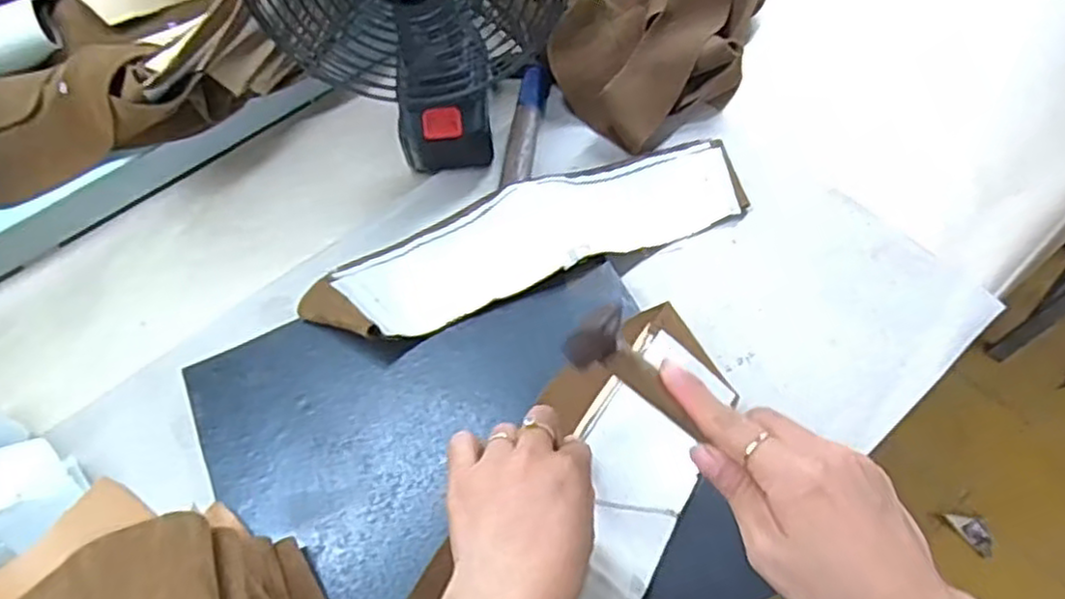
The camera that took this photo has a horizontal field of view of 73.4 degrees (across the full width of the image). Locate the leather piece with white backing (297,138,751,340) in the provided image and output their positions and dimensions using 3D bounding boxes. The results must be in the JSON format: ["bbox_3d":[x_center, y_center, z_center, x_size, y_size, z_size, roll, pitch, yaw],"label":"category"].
[{"bbox_3d":[0.003,-0.054,0.536,0.338,0.029,0.088,-23,60,-10],"label":"leather piece with white backing"}]

